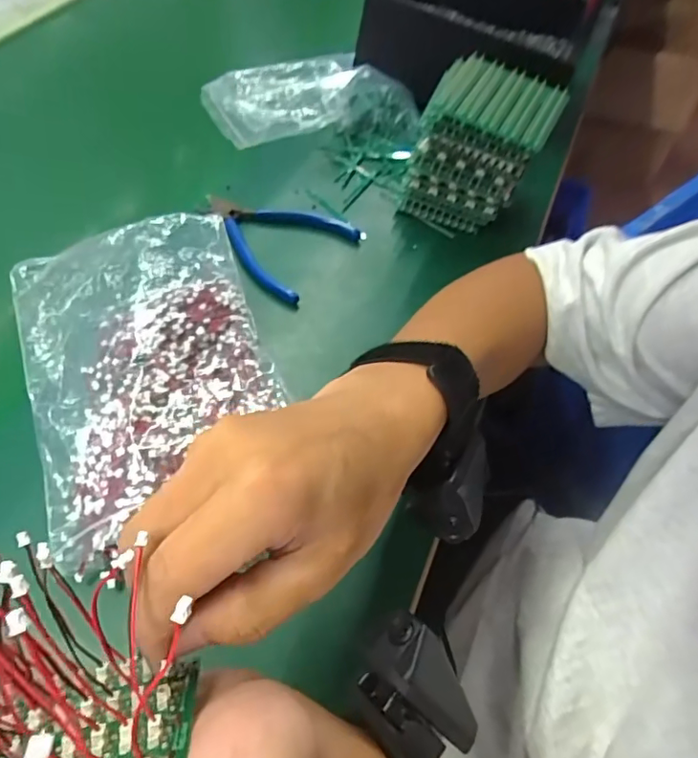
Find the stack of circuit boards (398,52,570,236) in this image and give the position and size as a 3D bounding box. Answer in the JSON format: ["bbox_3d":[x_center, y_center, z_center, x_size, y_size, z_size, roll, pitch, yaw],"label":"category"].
[{"bbox_3d":[0.110,-0.193,0.478,0.101,0.124,0.068,29,59,16],"label":"stack of circuit boards"}]

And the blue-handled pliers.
[{"bbox_3d":[-0.067,-0.132,0.485,0.121,0.021,0.113,30,59,16],"label":"blue-handled pliers"}]

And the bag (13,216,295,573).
[{"bbox_3d":[-0.138,-0.010,0.380,0.158,0.046,0.234,-18,58,-15],"label":"bag"}]

